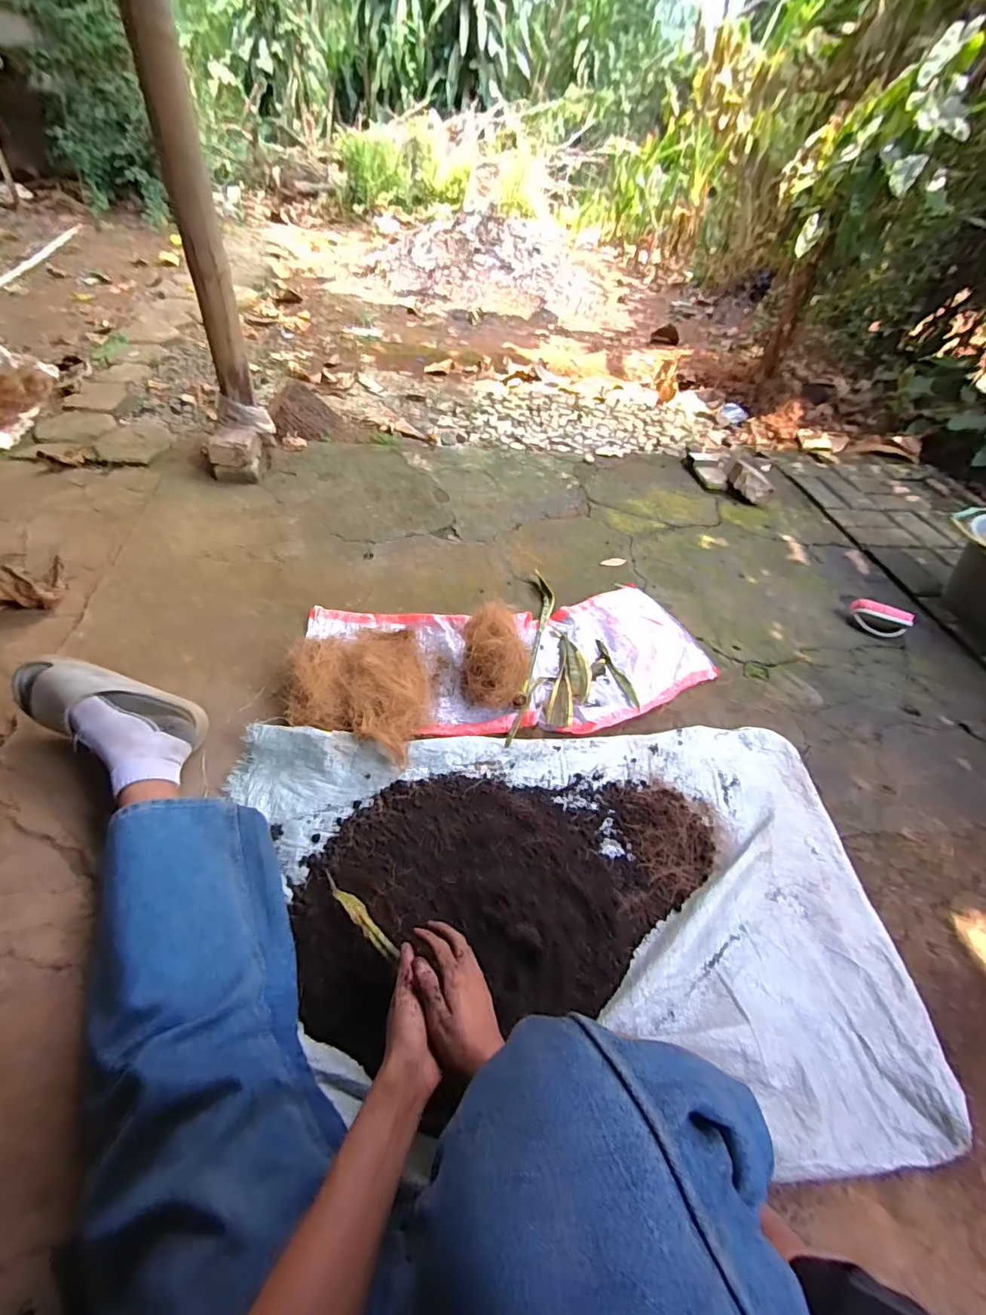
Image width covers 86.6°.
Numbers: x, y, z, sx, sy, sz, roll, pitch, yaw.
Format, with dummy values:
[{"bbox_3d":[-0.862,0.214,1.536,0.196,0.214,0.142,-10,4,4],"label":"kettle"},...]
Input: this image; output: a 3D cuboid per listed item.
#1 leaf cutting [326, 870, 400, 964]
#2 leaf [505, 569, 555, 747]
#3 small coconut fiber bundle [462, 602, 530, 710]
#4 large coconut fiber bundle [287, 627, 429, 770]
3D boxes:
[{"bbox_3d":[-0.165,0.307,0.633,0.020,0.016,0.161,-30,39,-34],"label":"leaf cutting"},{"bbox_3d":[0.082,-0.028,1.020,0.050,0.026,0.482,11,43,3],"label":"leaf"},{"bbox_3d":[0.005,0.002,0.923,0.121,0.109,0.155,13,45,2],"label":"small coconut fiber bundle"},{"bbox_3d":[-0.225,0.046,0.866,0.242,0.085,0.230,12,43,5],"label":"large coconut fiber bundle"}]

